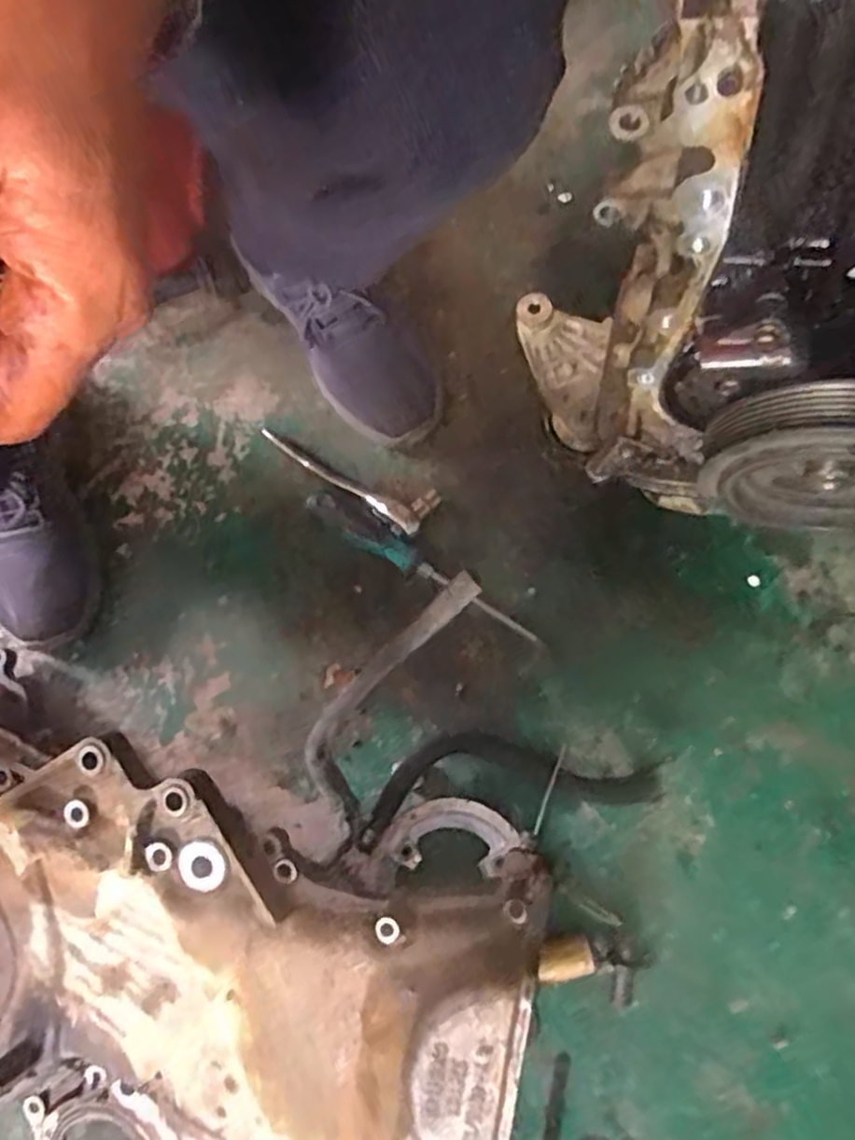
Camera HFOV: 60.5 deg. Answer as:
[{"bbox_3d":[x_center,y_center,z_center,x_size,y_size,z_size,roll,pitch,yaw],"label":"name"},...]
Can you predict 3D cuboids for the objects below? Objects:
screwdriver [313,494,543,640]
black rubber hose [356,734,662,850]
[{"bbox_3d":[-0.008,0.003,0.604,0.215,0.034,0.030,38,80,10],"label":"screwdriver"},{"bbox_3d":[0.059,0.158,0.565,0.223,0.023,0.069,-8,74,-2],"label":"black rubber hose"}]

